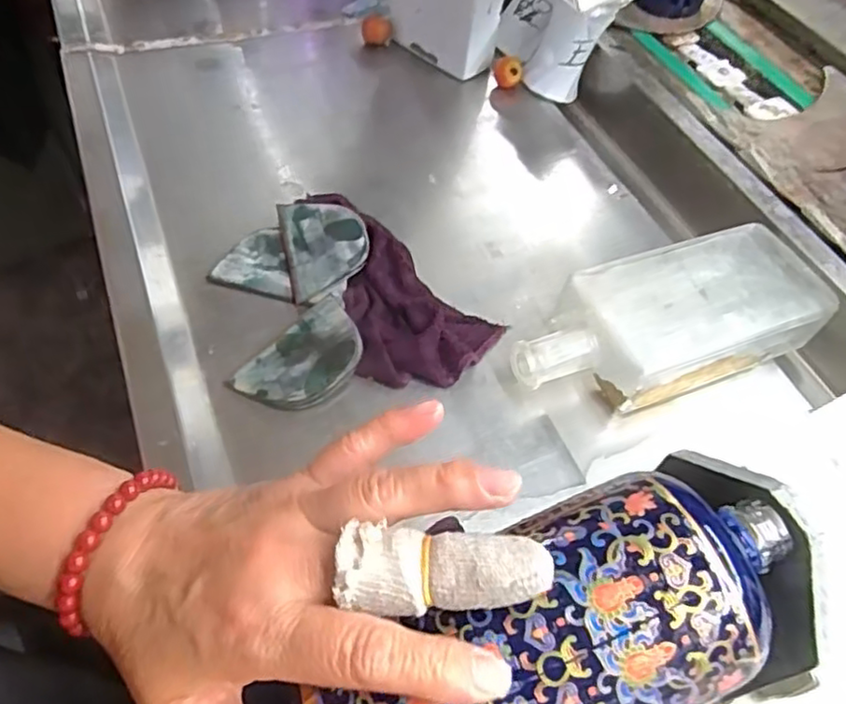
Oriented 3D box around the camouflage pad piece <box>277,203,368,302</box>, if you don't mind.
[{"bbox_3d":[-0.070,-0.078,0.466,0.058,0.005,0.080,-16,67,-1],"label":"camouflage pad piece"}]

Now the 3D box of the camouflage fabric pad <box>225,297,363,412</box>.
[{"bbox_3d":[-0.072,0.006,0.416,0.059,0.010,0.085,36,60,20],"label":"camouflage fabric pad"}]

